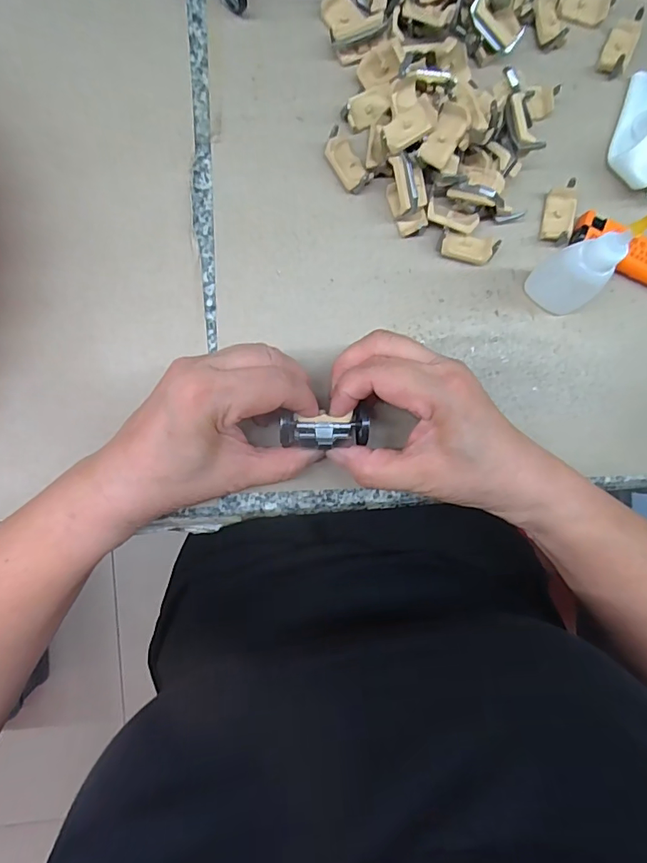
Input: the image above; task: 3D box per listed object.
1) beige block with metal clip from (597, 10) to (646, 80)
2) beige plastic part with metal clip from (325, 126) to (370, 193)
[{"bbox_3d":[0.190,-0.245,0.306,0.017,0.015,0.036,24,87,-3],"label":"beige block with metal clip"},{"bbox_3d":[0.014,-0.164,0.291,0.017,0.015,0.034,-30,90,-4],"label":"beige plastic part with metal clip"}]

